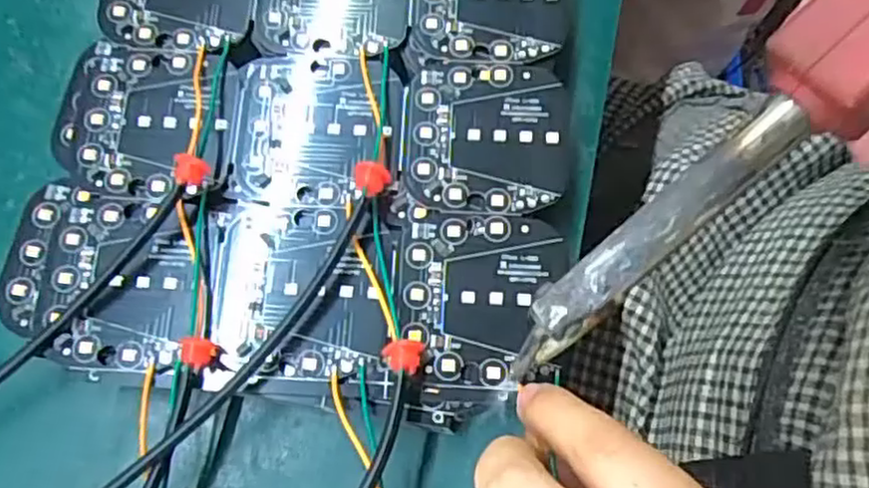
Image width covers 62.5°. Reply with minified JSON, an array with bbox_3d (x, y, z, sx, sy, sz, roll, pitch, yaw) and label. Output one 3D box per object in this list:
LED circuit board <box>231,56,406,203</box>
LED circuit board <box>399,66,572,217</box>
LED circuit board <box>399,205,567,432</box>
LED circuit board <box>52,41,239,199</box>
[{"bbox_3d":[-0.037,-0.038,0.234,0.054,0.004,0.052,1,73,0],"label":"LED circuit board"},{"bbox_3d":[0.017,-0.036,0.231,0.053,0.004,0.051,3,73,1],"label":"LED circuit board"},{"bbox_3d":[0.013,0.021,0.215,0.048,0.004,0.065,6,73,2],"label":"LED circuit board"},{"bbox_3d":[-0.097,-0.042,0.234,0.061,0.004,0.052,3,73,1],"label":"LED circuit board"}]

